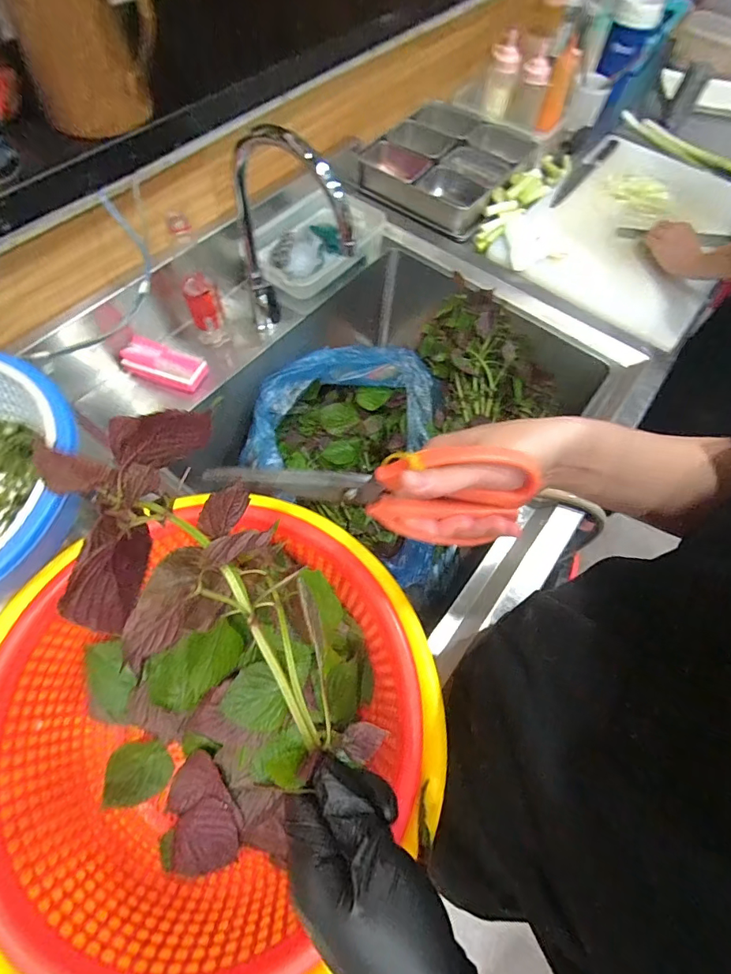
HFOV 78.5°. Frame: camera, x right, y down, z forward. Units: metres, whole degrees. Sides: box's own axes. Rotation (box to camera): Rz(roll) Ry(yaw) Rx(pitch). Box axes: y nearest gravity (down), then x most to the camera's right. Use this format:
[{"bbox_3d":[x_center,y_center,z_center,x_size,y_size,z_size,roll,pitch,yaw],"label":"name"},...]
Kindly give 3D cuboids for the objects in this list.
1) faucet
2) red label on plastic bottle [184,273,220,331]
[{"bbox_3d":[-0.111,-0.325,0.653,0.208,0.330,0.057,37,67,15],"label":"faucet"},{"bbox_3d":[-0.264,-0.298,0.729,0.051,0.079,0.047,-14,65,-10],"label":"red label on plastic bottle"}]

